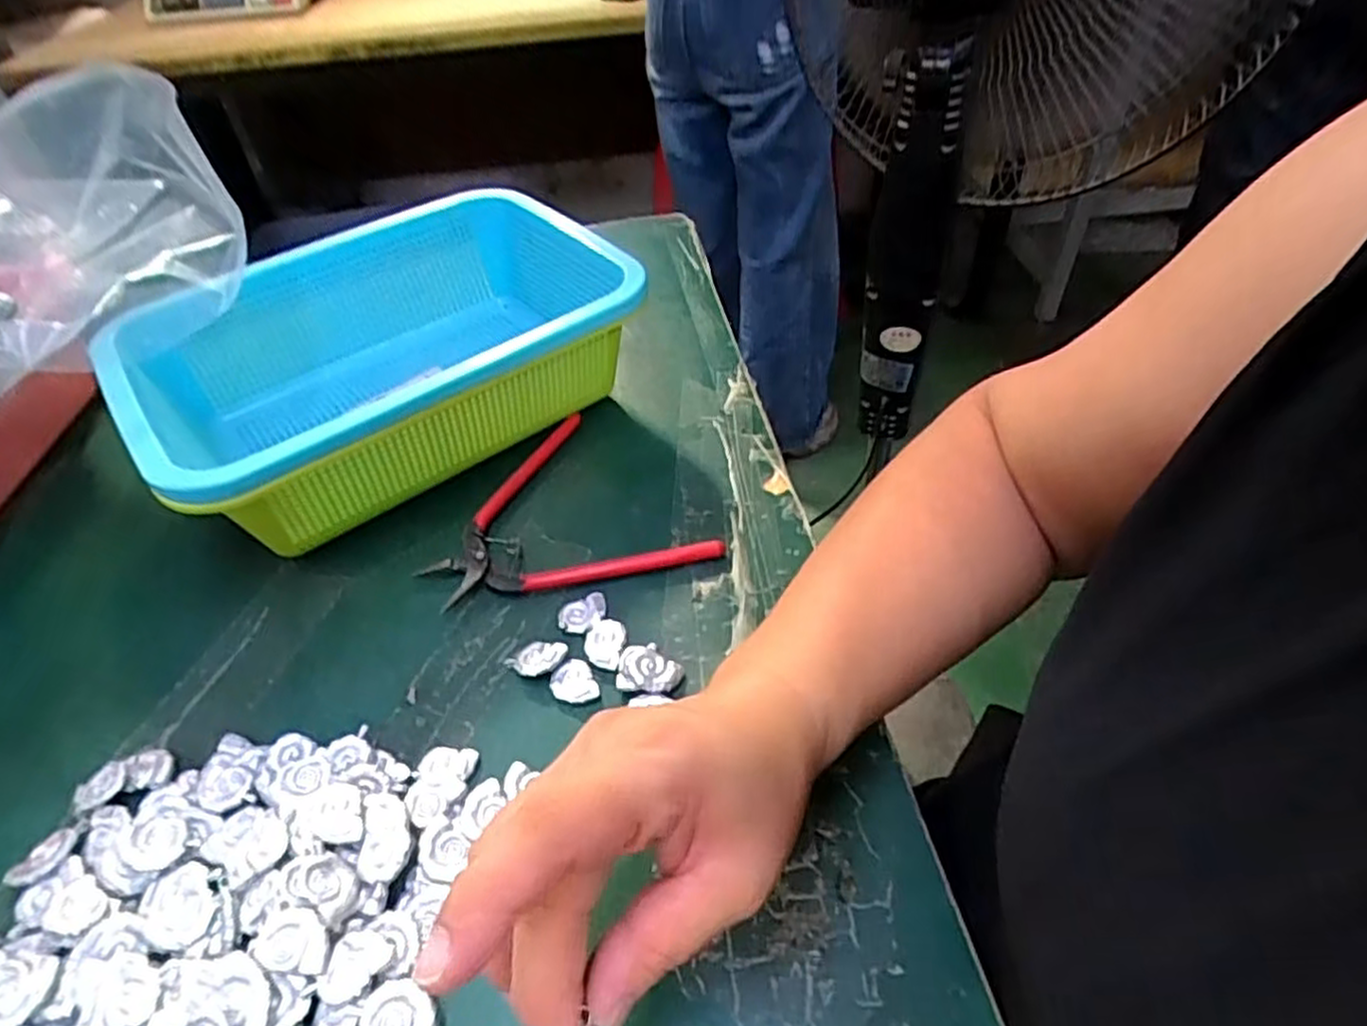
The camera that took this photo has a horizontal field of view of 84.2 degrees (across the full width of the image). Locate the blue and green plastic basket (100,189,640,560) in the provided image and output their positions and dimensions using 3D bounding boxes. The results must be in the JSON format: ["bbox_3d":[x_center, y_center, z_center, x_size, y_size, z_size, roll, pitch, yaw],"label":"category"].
[{"bbox_3d":[-0.173,-0.089,0.441,0.255,0.105,0.193,-34,51,-25],"label":"blue and green plastic basket"}]

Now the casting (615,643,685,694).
[{"bbox_3d":[-0.015,0.067,0.334,0.028,0.008,0.026,-3,45,3],"label":"casting"}]

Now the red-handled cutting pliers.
[{"bbox_3d":[-0.070,0.011,0.397,0.123,0.013,0.135,-33,51,-25],"label":"red-handled cutting pliers"}]

